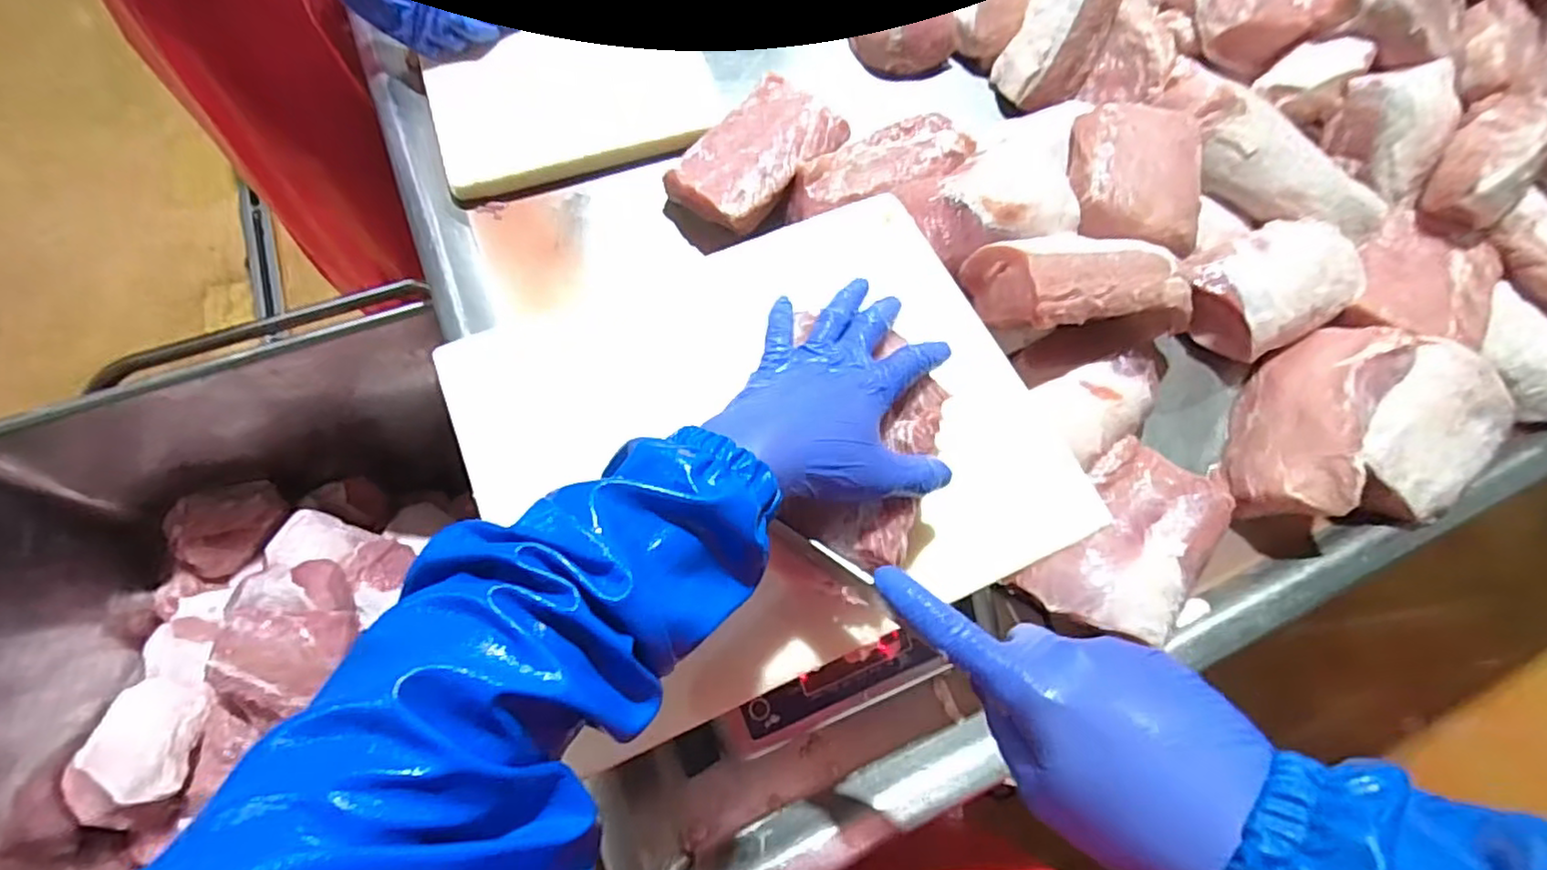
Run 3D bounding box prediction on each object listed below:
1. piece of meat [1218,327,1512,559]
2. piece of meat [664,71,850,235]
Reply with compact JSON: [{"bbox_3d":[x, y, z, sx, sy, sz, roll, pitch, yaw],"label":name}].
[{"bbox_3d":[0.520,-0.010,0.589,0.264,0.081,0.176,-20,70,-11],"label":"piece of meat"},{"bbox_3d":[-0.017,-0.286,0.677,0.104,0.035,0.179,39,70,13],"label":"piece of meat"}]

